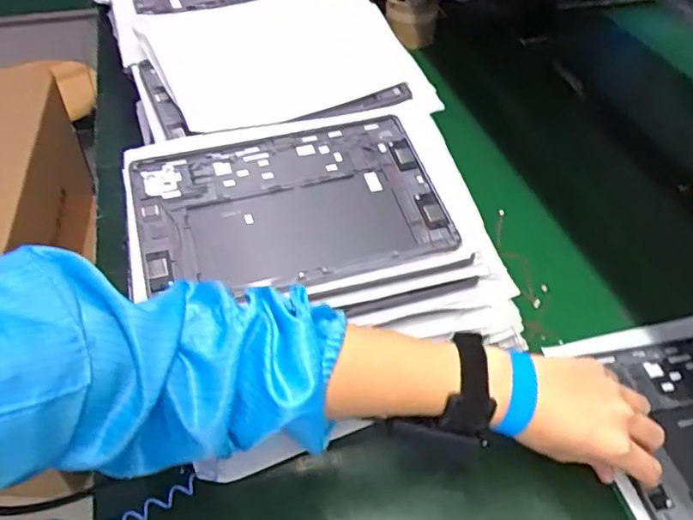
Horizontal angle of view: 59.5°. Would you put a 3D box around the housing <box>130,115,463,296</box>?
[{"bbox_3d":[-0.047,-0.047,0.523,0.248,0.011,0.161,-14,58,-12],"label":"housing"}]

